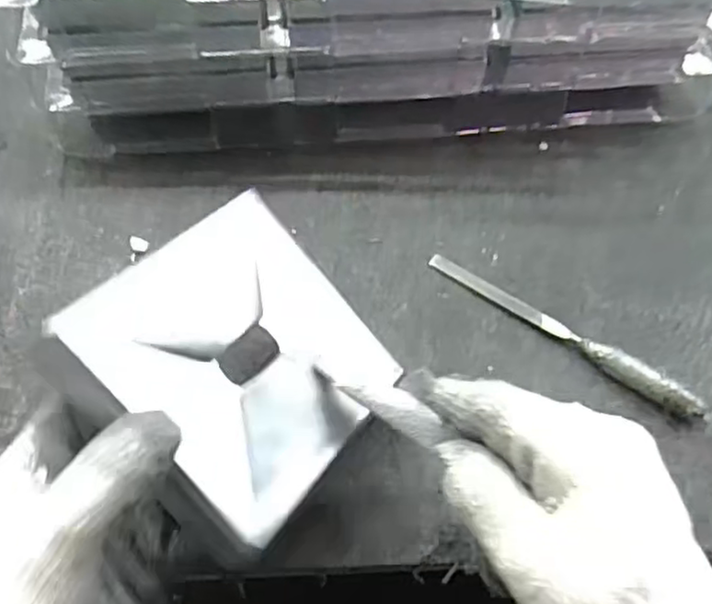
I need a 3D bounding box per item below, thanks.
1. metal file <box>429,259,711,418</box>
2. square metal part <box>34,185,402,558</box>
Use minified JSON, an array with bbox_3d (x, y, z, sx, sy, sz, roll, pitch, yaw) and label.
[{"bbox_3d":[0.119,0.017,0.401,0.173,0.019,0.015,32,65,14],"label":"metal file"},{"bbox_3d":[-0.054,0.028,0.323,0.127,0.020,0.131,50,52,-3],"label":"square metal part"}]

